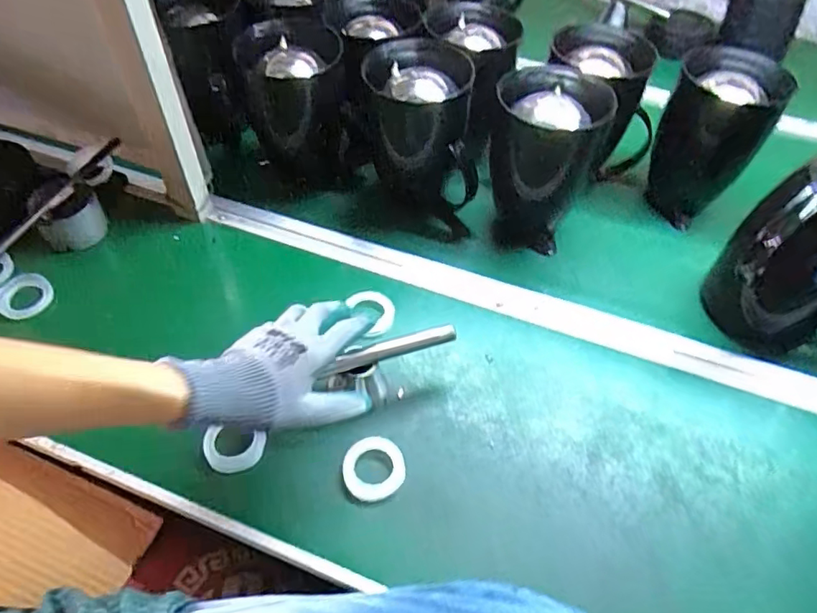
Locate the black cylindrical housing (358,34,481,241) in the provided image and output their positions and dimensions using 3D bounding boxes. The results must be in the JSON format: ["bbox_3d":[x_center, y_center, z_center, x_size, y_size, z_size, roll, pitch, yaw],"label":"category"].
[{"bbox_3d":[0.015,-0.200,0.727,0.134,0.208,0.144,-6,51,-7],"label":"black cylindrical housing"}]

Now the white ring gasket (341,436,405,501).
[{"bbox_3d":[-0.033,0.151,0.532,0.057,0.007,0.056,1,51,-1],"label":"white ring gasket"}]

